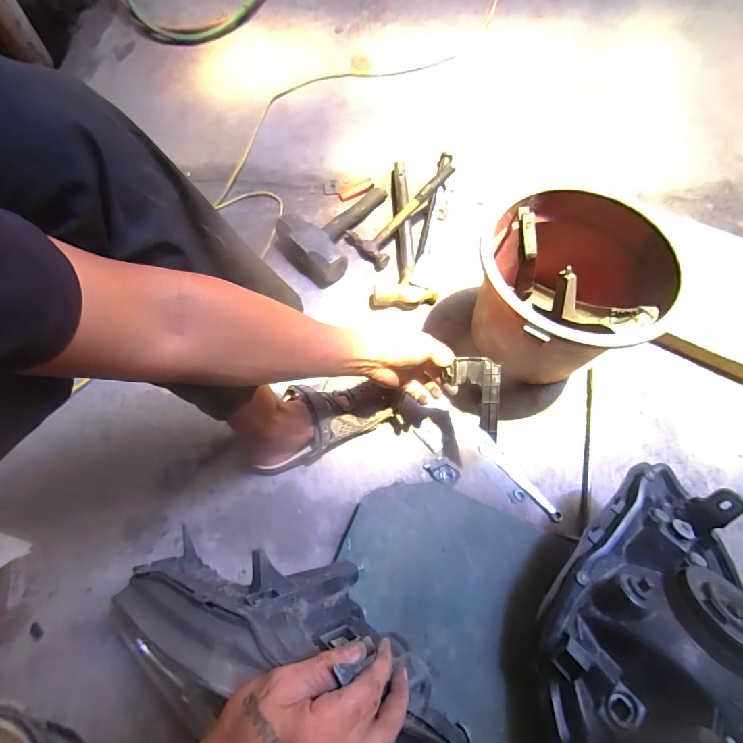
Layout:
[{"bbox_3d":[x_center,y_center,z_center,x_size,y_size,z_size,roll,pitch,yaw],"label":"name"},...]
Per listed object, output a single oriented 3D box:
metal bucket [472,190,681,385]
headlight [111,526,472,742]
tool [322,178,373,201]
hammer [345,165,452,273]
[{"bbox_3d":[0.285,-0.115,0.598,0.240,0.222,0.263,0,67,0],"label":"metal bucket"},{"bbox_3d":[-0.050,0.278,0.365,0.431,0.157,0.151,31,72,12],"label":"headlight"},{"bbox_3d":[-0.050,-0.396,0.834,0.105,0.017,0.052,-3,67,-1],"label":"tool"},{"bbox_3d":[0.066,-0.322,0.764,0.244,0.035,0.105,-44,72,2],"label":"hammer"}]

